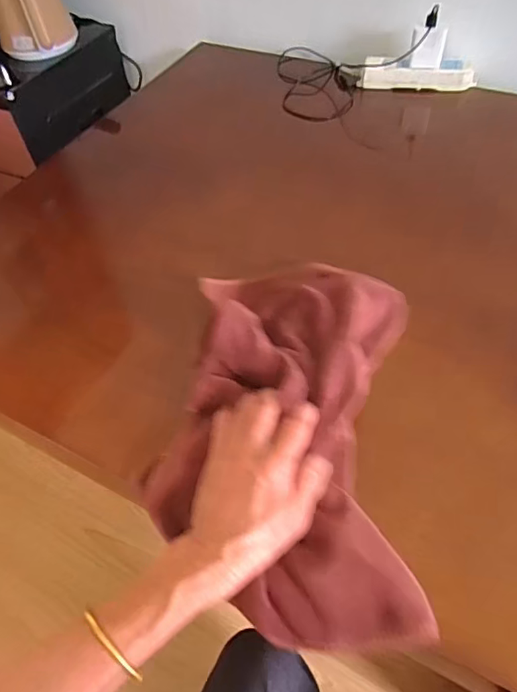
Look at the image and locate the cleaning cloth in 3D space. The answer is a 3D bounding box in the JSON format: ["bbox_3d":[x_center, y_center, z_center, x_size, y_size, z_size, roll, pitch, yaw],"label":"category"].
[{"bbox_3d":[0.027,0.058,0.432,0.203,0.073,0.329,3,50,7],"label":"cleaning cloth"}]

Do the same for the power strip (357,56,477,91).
[{"bbox_3d":[0.256,-0.438,0.809,0.173,0.051,0.030,7,51,10],"label":"power strip"}]

